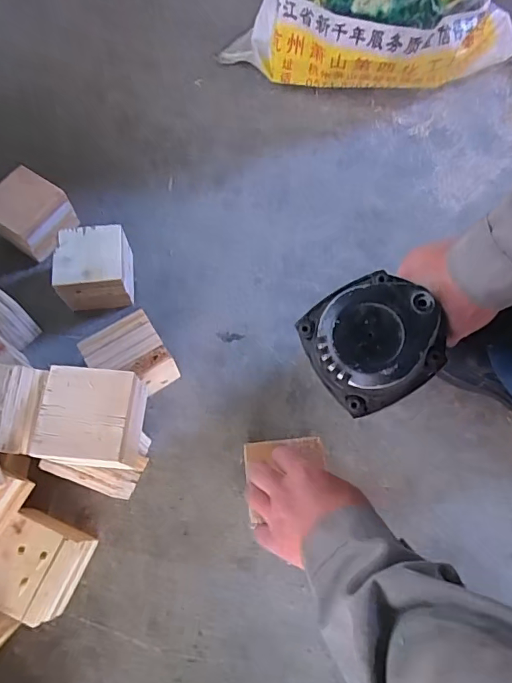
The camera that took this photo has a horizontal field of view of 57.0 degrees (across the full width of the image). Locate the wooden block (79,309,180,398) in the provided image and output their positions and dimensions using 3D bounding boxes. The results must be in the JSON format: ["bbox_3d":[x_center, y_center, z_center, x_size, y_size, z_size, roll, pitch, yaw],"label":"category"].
[{"bbox_3d":[-0.163,0.028,0.628,0.090,0.094,0.084,-31,73,-11],"label":"wooden block"}]

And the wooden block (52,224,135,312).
[{"bbox_3d":[-0.229,-0.107,0.687,0.100,0.080,0.097,-7,70,-3],"label":"wooden block"}]

